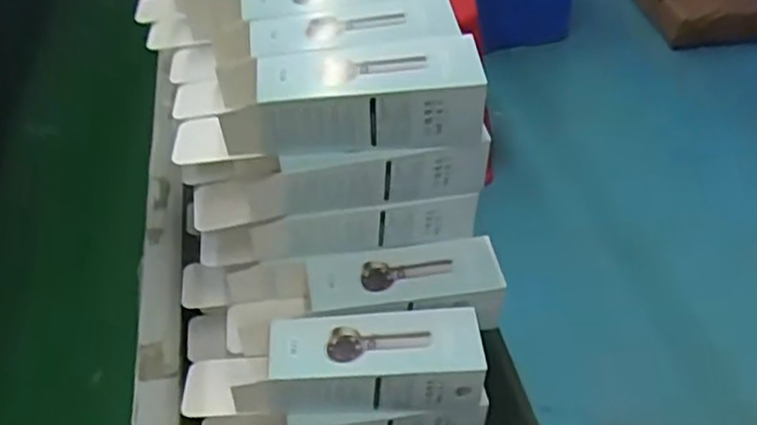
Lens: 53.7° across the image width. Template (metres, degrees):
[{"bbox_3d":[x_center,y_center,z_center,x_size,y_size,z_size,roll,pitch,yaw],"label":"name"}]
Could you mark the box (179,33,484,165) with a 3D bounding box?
[{"bbox_3d":[-0.041,-0.083,0.556,0.229,0.062,0.070,-5,40,-3],"label":"box"}]

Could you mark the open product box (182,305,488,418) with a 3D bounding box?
[{"bbox_3d":[-0.037,0.118,0.583,0.230,0.056,0.067,-4,40,-1],"label":"open product box"}]

